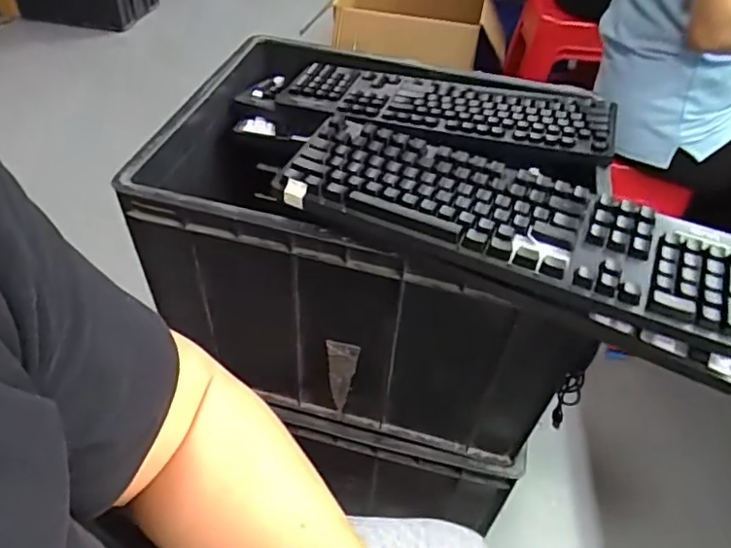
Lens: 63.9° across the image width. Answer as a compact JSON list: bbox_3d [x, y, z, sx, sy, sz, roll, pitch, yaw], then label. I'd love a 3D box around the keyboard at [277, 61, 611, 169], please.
[{"bbox_3d":[0.098,-0.232,0.792,0.449,0.040,0.156,15,44,11],"label":"keyboard"}]

